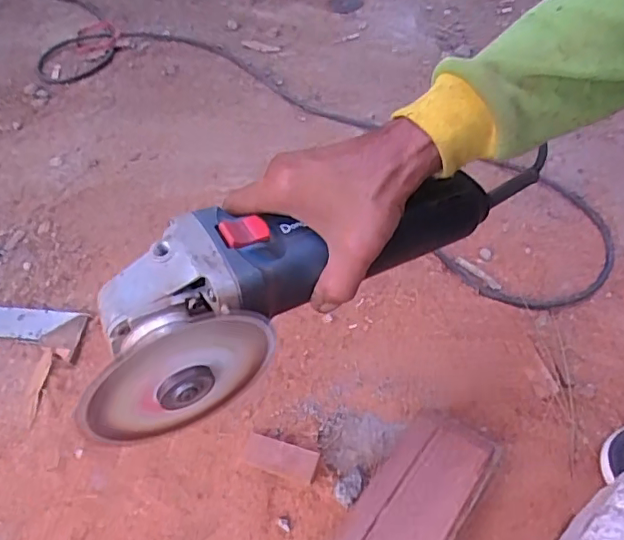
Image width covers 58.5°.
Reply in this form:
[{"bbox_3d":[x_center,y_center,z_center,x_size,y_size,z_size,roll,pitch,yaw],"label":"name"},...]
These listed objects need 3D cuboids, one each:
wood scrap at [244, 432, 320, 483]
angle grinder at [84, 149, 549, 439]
[{"bbox_3d":[-0.027,0.162,0.482,0.063,0.013,0.026,13,53,13],"label":"wood scrap"},{"bbox_3d":[0.017,-0.008,0.353,0.336,0.083,0.081,-25,54,-26],"label":"angle grinder"}]

